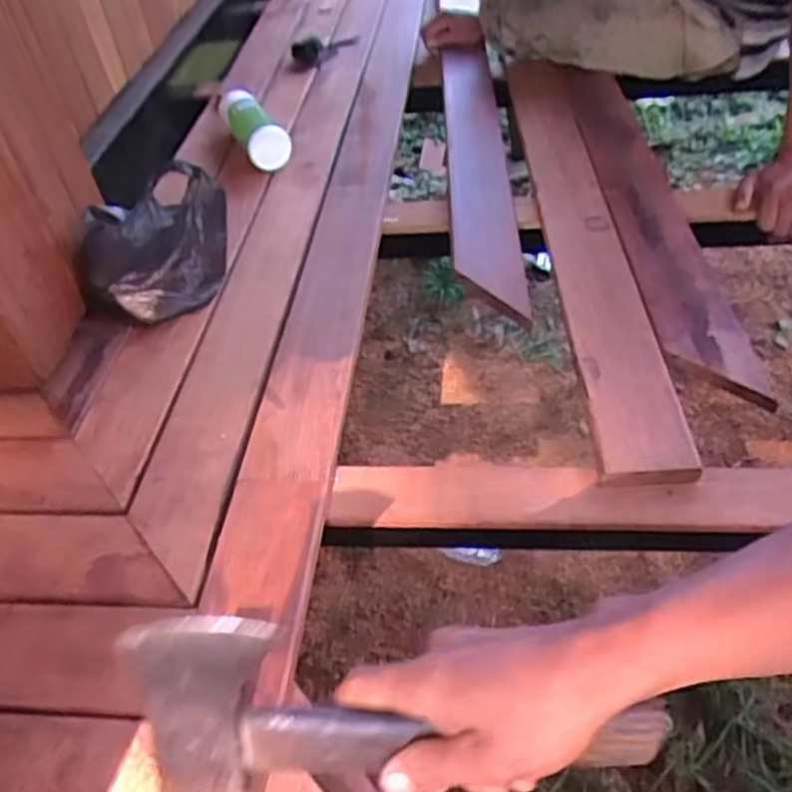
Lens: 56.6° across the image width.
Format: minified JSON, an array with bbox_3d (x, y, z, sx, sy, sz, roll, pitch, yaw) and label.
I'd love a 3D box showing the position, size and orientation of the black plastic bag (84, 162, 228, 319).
[{"bbox_3d":[-0.301,-0.187,0.919,0.183,0.147,0.127,-13,45,-4],"label":"black plastic bag"}]

